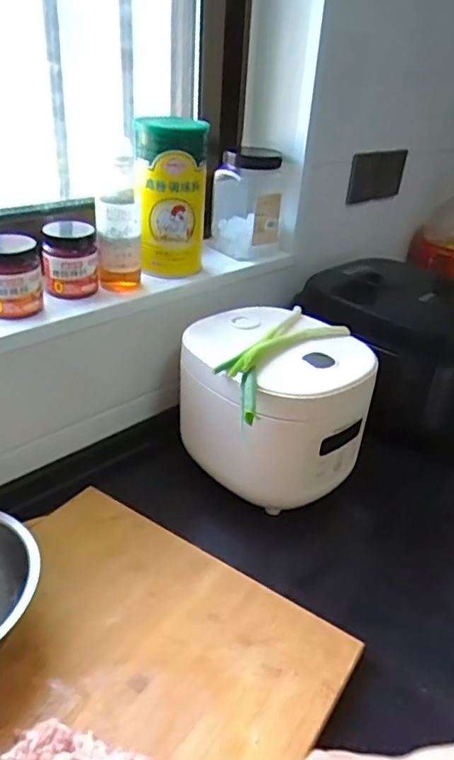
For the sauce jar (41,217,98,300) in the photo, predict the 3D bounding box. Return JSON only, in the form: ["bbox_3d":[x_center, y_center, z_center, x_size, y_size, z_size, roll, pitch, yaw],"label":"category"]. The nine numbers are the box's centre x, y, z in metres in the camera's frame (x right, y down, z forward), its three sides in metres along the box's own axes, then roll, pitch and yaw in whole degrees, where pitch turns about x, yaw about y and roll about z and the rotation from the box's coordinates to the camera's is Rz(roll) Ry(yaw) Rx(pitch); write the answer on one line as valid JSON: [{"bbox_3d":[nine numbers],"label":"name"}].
[{"bbox_3d":[-0.207,-0.158,0.744,0.069,0.088,0.063,-2,30,-12],"label":"sauce jar"}]

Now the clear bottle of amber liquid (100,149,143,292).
[{"bbox_3d":[-0.149,-0.192,0.776,0.058,0.127,0.068,-1,30,-10],"label":"clear bottle of amber liquid"}]

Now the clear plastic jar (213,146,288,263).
[{"bbox_3d":[0.038,-0.292,0.927,0.121,0.153,0.127,3,29,-2],"label":"clear plastic jar"}]

